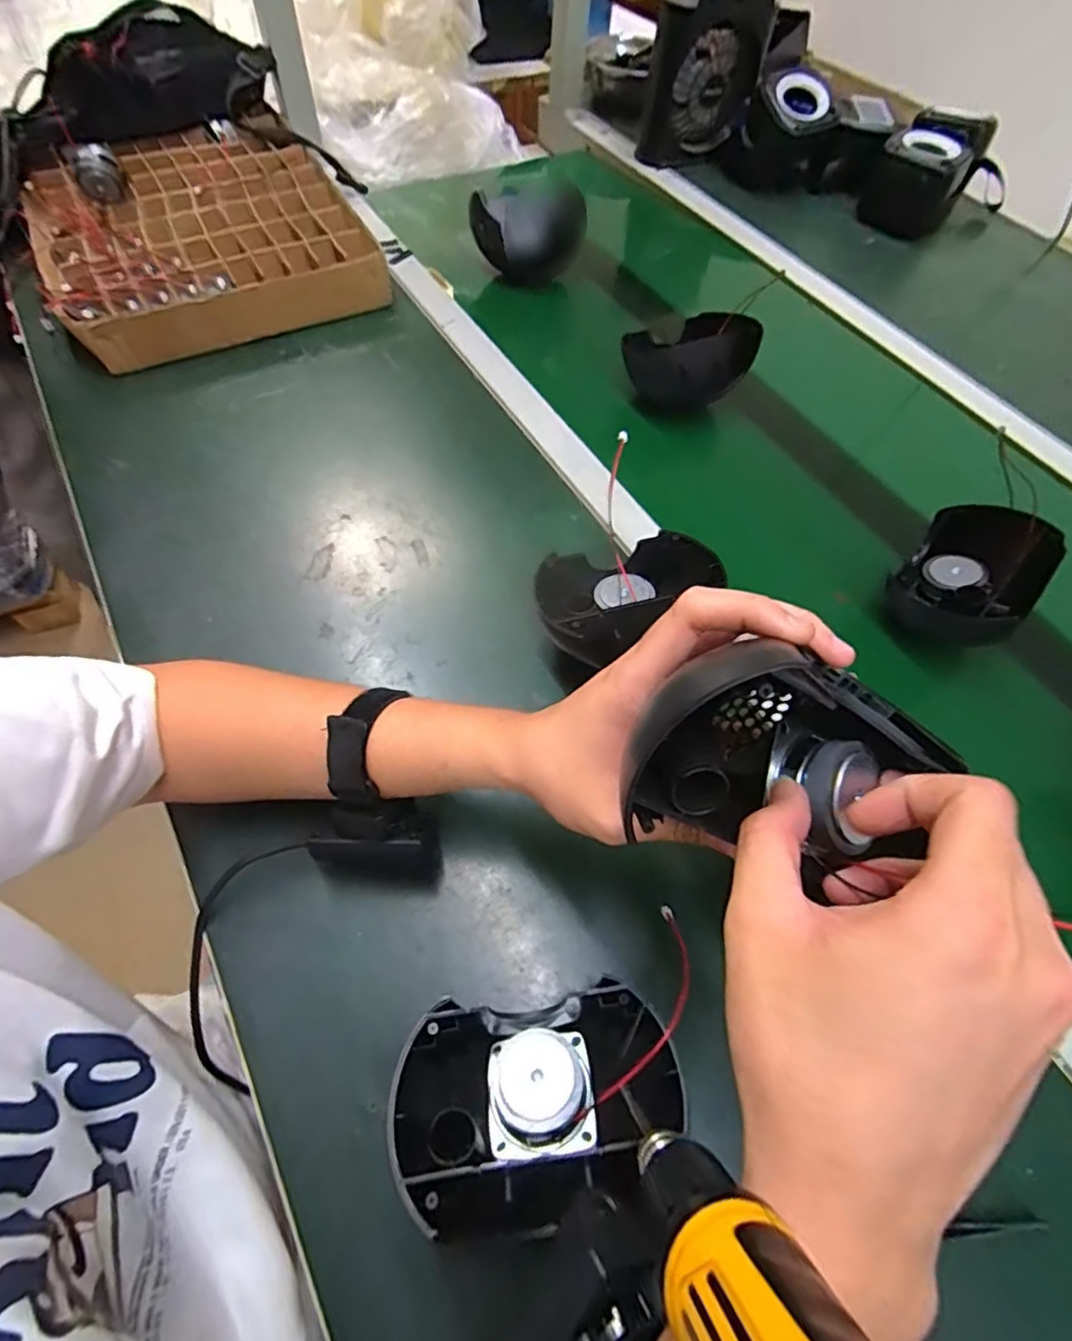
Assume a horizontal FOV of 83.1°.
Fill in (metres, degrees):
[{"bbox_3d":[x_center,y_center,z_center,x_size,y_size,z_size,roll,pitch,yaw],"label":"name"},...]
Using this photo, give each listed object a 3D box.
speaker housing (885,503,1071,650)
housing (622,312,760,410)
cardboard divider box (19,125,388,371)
[{"bbox_3d":[0.338,-0.068,0.478,0.113,0.078,0.092,-40,70,-23],"label":"speaker housing"},{"bbox_3d":[0.148,-0.305,0.592,0.120,0.068,0.060,-2,60,-5],"label":"housing"},{"bbox_3d":[-0.383,-0.489,0.692,0.328,0.067,0.344,-23,64,-16],"label":"cardboard divider box"}]

